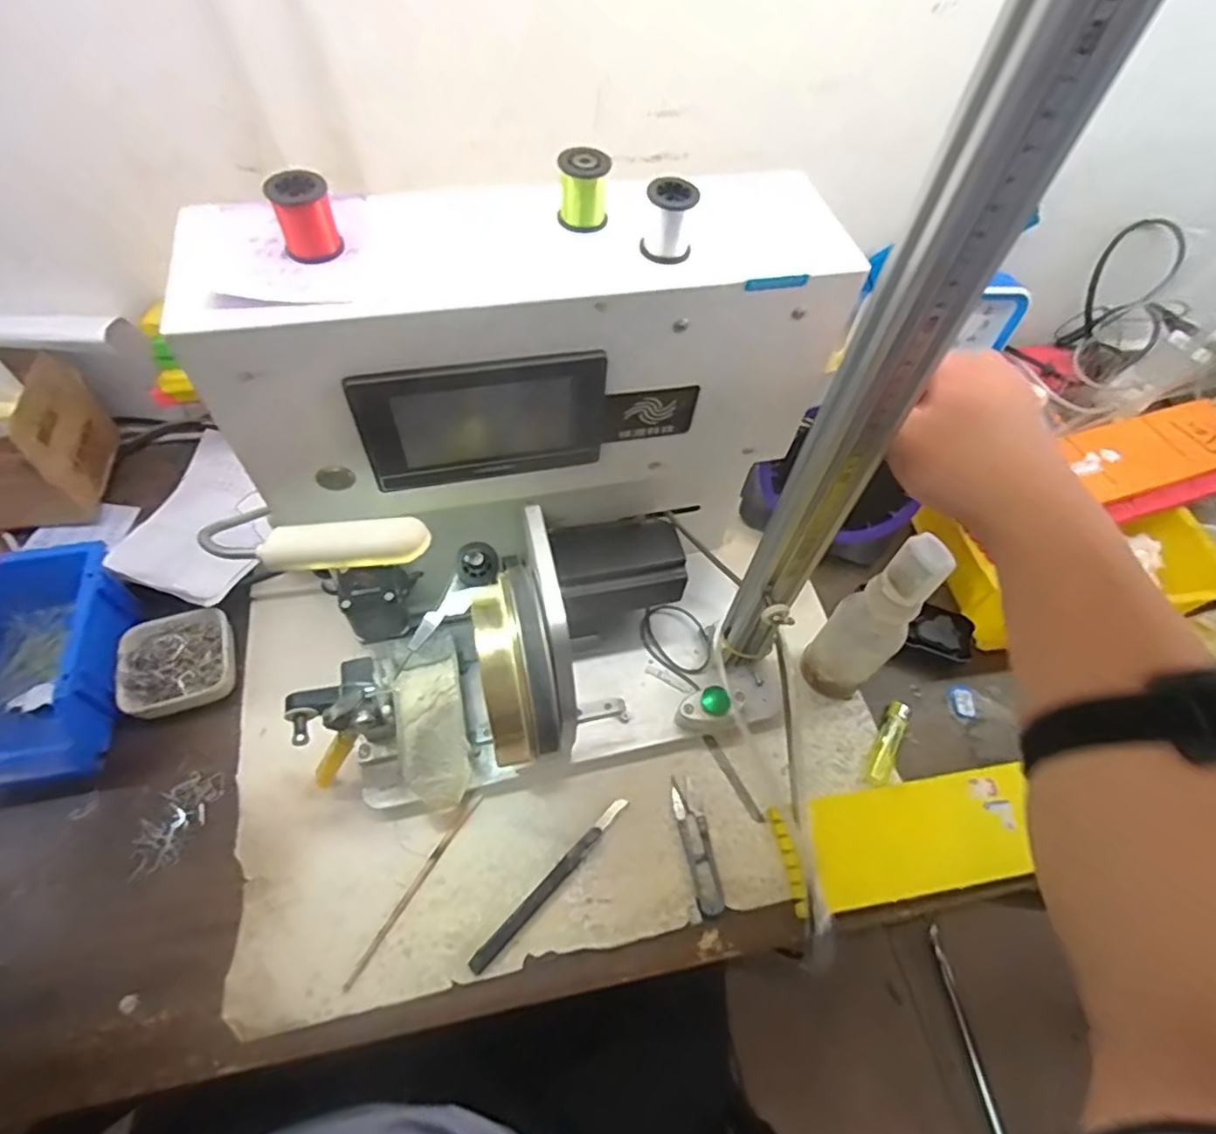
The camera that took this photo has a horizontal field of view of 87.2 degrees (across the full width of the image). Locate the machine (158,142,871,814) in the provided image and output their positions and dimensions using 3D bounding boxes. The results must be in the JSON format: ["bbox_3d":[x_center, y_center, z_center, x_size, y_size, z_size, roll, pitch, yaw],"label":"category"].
[{"bbox_3d":[-0.038,-0.013,0.422,0.345,0.343,0.237,-4,58,-6],"label":"machine"}]

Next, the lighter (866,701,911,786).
[{"bbox_3d":[0.246,0.153,0.558,0.019,0.009,0.085,29,60,14],"label":"lighter"}]

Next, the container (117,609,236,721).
[{"bbox_3d":[-0.361,0.081,0.539,0.080,0.030,0.087,-11,59,-11],"label":"container"}]

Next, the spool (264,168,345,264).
[{"bbox_3d":[-0.145,-0.167,0.306,0.025,0.032,0.026,2,58,-3],"label":"spool"}]

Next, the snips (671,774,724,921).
[{"bbox_3d":[0.071,0.218,0.504,0.023,0.009,0.102,-8,59,-9],"label":"snips"}]

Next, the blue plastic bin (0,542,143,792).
[{"bbox_3d":[-0.458,0.083,0.503,0.130,0.077,0.180,-12,59,-11],"label":"blue plastic bin"}]

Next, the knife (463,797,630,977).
[{"bbox_3d":[-0.041,0.235,0.482,0.011,0.009,0.157,40,63,19],"label":"knife"}]

